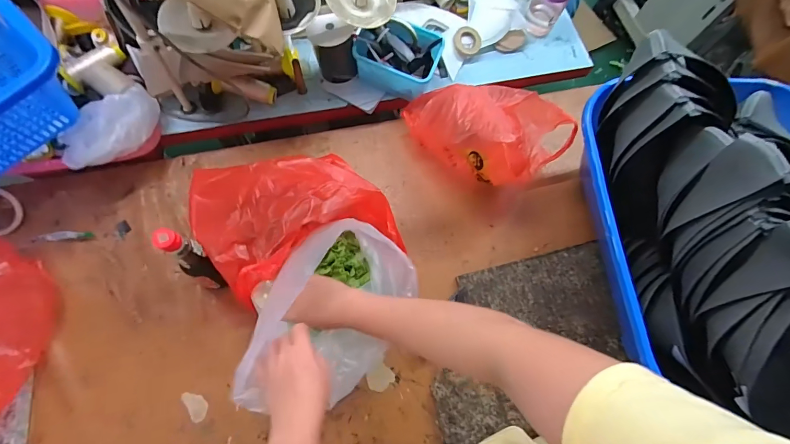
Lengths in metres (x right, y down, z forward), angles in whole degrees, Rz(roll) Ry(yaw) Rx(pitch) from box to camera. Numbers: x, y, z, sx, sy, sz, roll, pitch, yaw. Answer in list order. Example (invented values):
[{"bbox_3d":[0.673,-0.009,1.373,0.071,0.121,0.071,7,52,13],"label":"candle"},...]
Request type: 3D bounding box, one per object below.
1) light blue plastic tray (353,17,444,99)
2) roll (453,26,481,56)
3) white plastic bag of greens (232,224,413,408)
[{"bbox_3d":[0.009,-0.348,0.782,0.166,0.081,0.123,21,71,3],"label":"light blue plastic tray"},{"bbox_3d":[0.165,-0.415,0.861,0.063,0.016,0.063,13,97,-10],"label":"roll"},{"bbox_3d":[-0.084,0.154,0.581,0.164,0.251,0.258,25,72,6],"label":"white plastic bag of greens"}]

